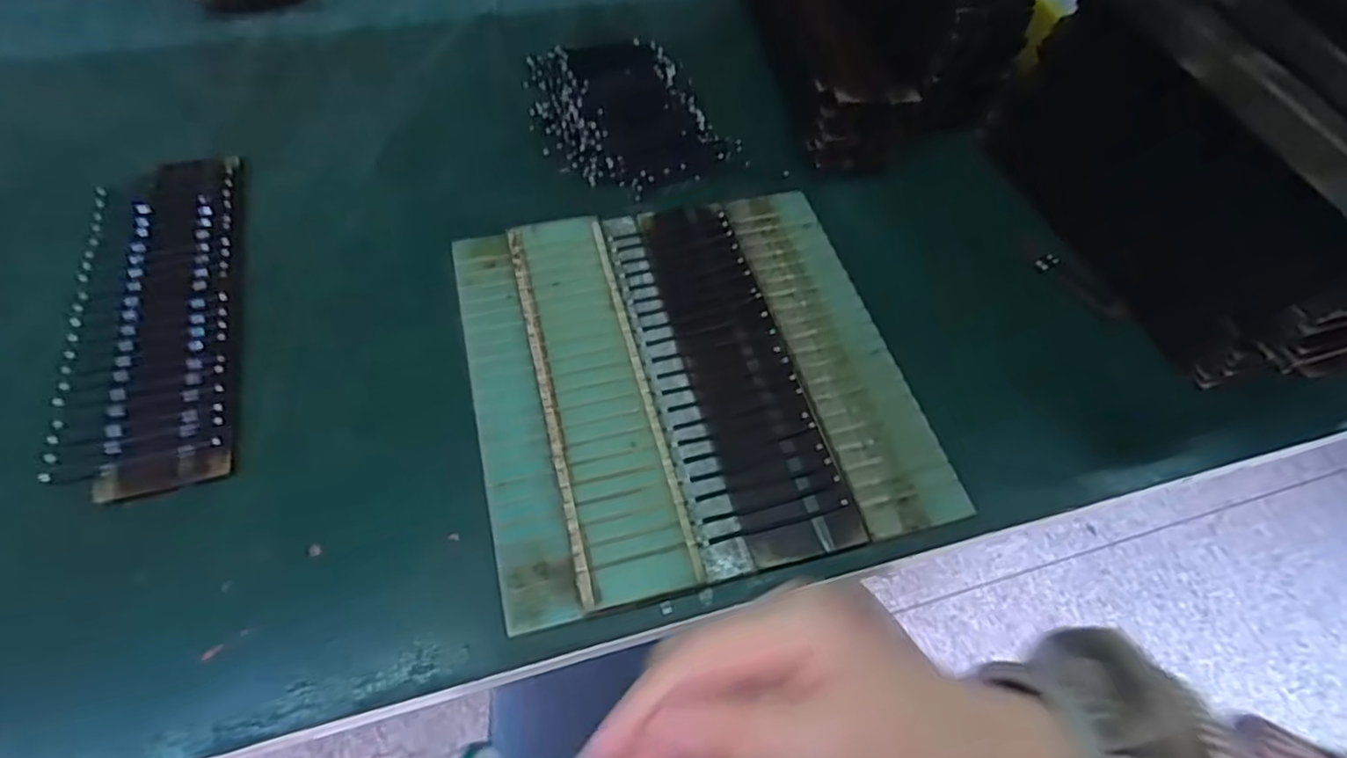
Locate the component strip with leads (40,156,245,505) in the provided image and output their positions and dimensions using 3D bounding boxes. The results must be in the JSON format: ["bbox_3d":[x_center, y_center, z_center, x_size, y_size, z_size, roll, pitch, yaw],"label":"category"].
[{"bbox_3d":[-0.317,-0.042,0.419,0.091,0.005,0.251,-13,60,-12],"label":"component strip with leads"}]

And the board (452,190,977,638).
[{"bbox_3d":[0.010,-0.009,0.422,0.256,0.008,0.260,-12,59,-11],"label":"board"}]

